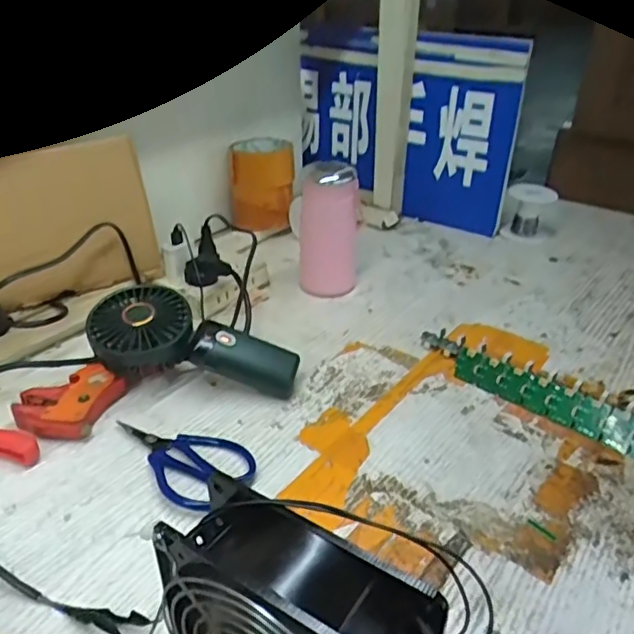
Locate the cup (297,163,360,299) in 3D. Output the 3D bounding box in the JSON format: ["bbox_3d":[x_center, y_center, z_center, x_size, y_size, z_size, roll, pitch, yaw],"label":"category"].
[{"bbox_3d":[0.014,-0.099,0.673,0.068,0.136,0.053,1,32,0],"label":"cup"}]

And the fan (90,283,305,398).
[{"bbox_3d":[-0.107,0.023,0.525,0.184,0.040,0.081,18,33,0],"label":"fan"}]

